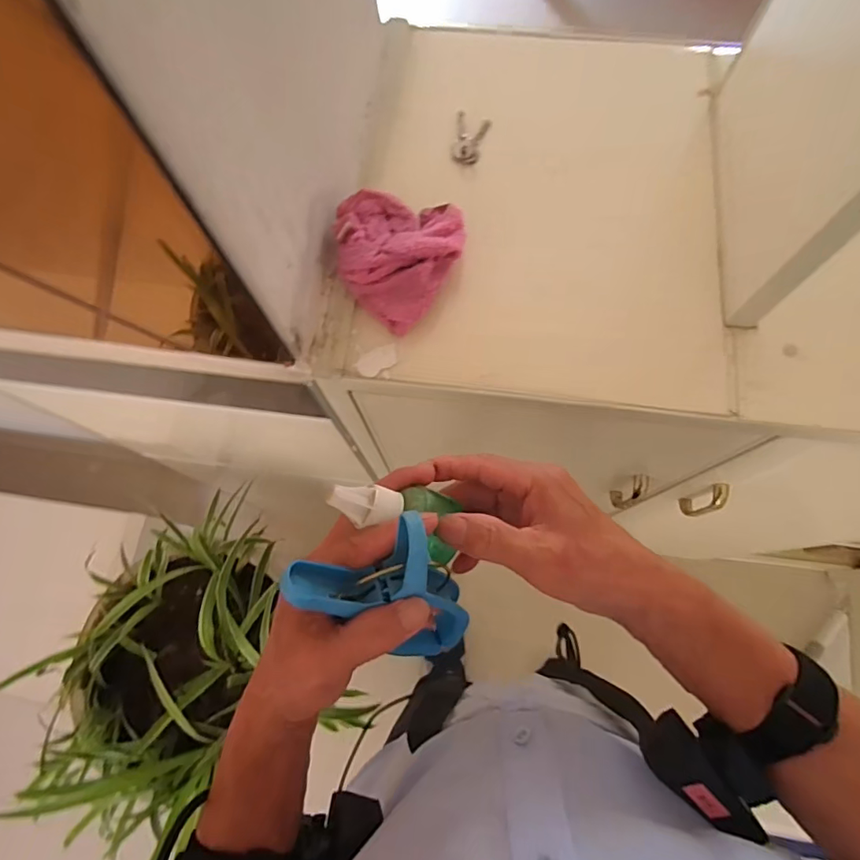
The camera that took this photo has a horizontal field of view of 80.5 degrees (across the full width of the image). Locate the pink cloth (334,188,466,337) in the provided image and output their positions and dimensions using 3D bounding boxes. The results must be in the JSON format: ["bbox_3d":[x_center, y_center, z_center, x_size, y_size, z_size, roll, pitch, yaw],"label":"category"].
[{"bbox_3d":[-0.029,-0.147,0.402,0.096,0.041,0.111,26,75,10],"label":"pink cloth"}]

